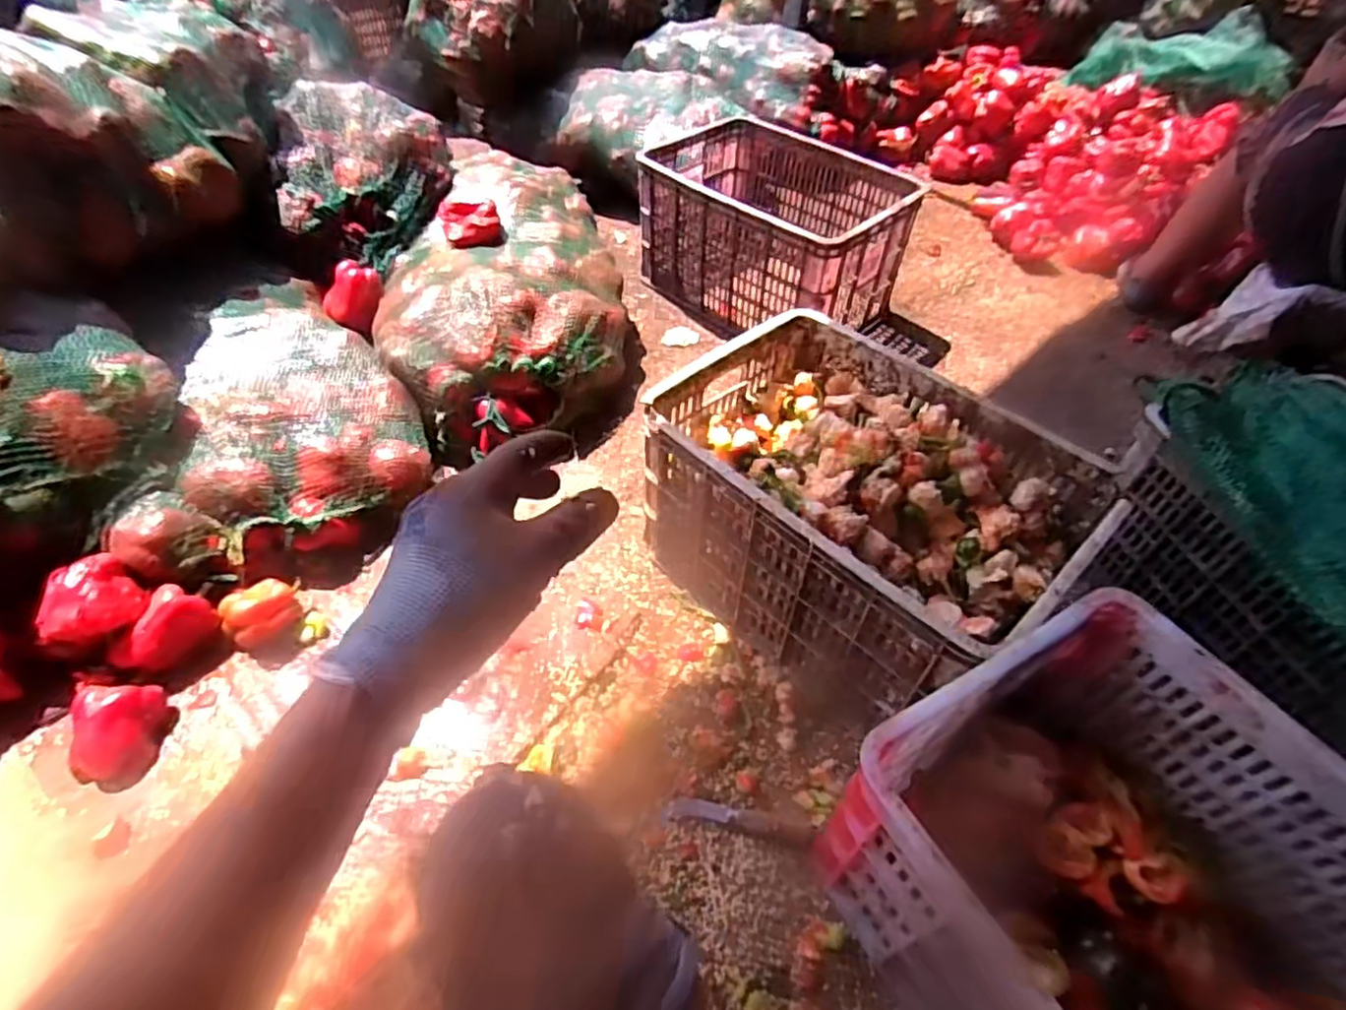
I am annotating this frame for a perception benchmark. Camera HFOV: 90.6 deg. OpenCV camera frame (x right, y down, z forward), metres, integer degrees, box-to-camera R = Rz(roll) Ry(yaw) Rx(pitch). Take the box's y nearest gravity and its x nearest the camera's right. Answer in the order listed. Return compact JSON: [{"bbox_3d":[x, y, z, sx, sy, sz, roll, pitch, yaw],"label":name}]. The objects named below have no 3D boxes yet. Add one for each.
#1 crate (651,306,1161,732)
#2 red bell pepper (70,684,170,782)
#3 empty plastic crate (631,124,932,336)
[{"bbox_3d":[0.243,0.008,0.922,0.362,0.265,0.507,-34,58,-28],"label":"crate"},{"bbox_3d":[-0.674,0.274,0.809,0.107,0.071,0.103,-7,49,-9],"label":"red bell pepper"},{"bbox_3d":[0.226,-0.622,1.525,0.434,0.288,0.564,-35,59,-29],"label":"empty plastic crate"}]

